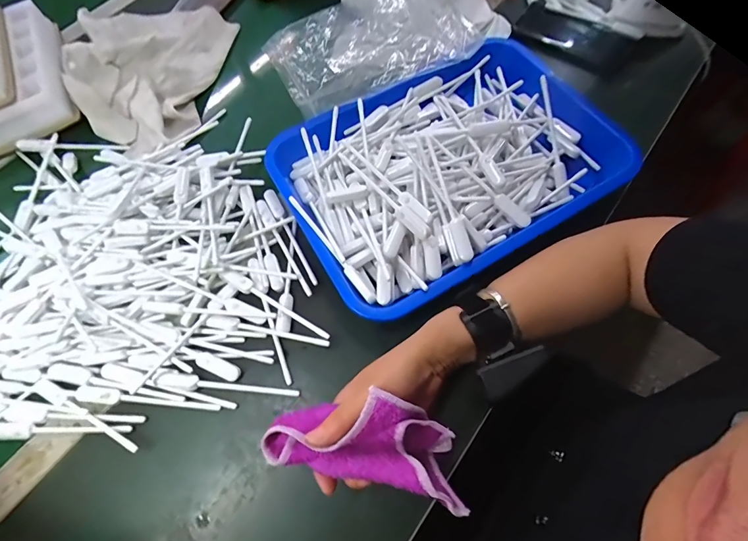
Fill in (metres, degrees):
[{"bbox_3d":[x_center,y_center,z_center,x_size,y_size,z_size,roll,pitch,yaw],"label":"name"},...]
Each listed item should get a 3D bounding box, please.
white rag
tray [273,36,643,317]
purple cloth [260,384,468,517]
[{"bbox_3d":[-0.362,-0.307,0.578,0.246,0.041,0.287,6,66,6],"label":"white rag"},{"bbox_3d":[0.089,-0.128,0.446,0.380,0.051,0.266,-29,68,-10],"label":"tray"},{"bbox_3d":[-0.002,0.142,0.313,0.168,0.067,0.072,10,66,-3],"label":"purple cloth"}]

